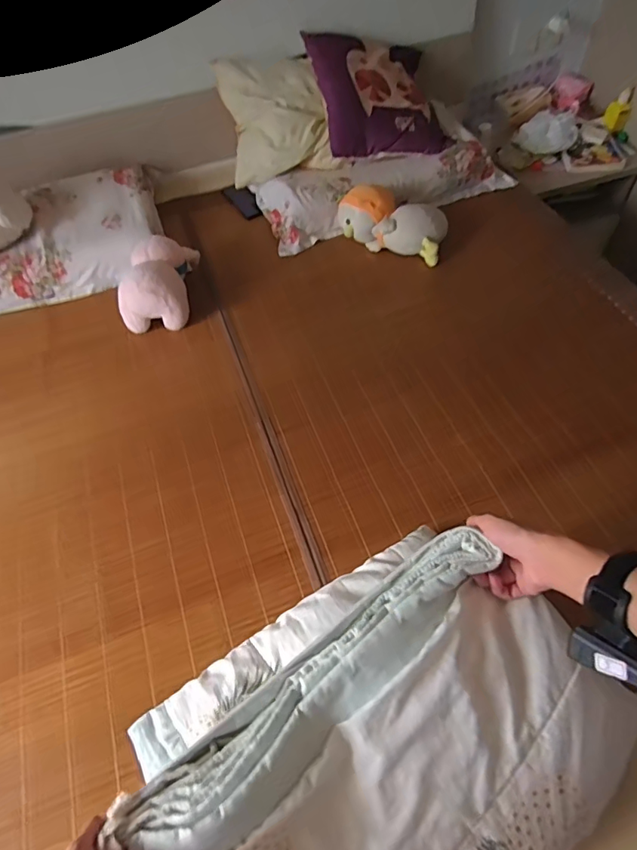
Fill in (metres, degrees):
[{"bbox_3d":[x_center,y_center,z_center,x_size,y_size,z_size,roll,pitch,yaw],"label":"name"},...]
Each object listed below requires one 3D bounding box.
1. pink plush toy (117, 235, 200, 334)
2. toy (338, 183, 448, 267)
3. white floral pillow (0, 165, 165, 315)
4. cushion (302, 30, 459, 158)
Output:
[{"bbox_3d":[-0.354,-0.319,1.070,0.164,0.127,0.198,-8,56,-3],"label":"pink plush toy"},{"bbox_3d":[0.179,-0.496,1.165,0.257,0.122,0.131,13,58,11],"label":"toy"},{"bbox_3d":[-0.699,-0.439,1.179,0.619,0.111,0.334,-18,57,-9],"label":"white floral pillow"},{"bbox_3d":[0.172,-0.902,1.328,0.383,0.127,0.361,-13,89,-19],"label":"cushion"}]

